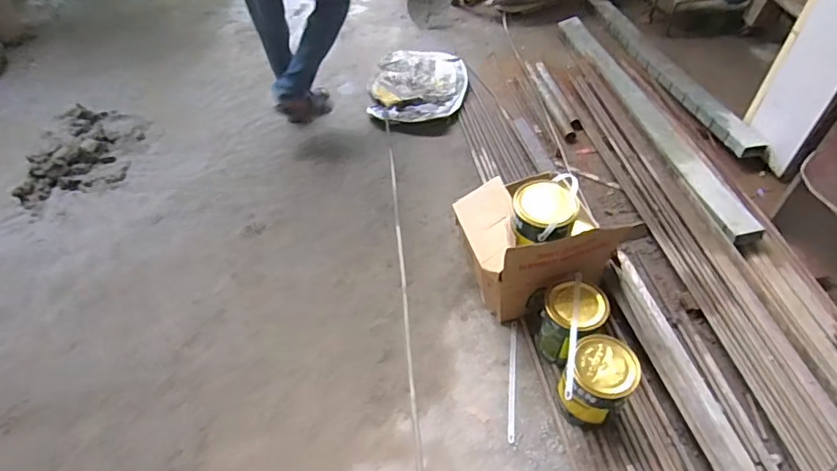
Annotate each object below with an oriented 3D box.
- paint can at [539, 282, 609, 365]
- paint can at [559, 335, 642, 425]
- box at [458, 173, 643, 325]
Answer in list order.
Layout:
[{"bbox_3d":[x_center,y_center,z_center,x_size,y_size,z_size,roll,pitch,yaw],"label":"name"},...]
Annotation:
[{"bbox_3d":[0.417,0.248,1.421,0.157,0.235,0.170,0,51,0],"label":"paint can"},{"bbox_3d":[0.451,0.379,1.318,0.163,0.212,0.182,19,54,15],"label":"paint can"},{"bbox_3d":[0.322,-0.012,1.511,0.343,0.427,0.385,-17,52,-13],"label":"box"}]

